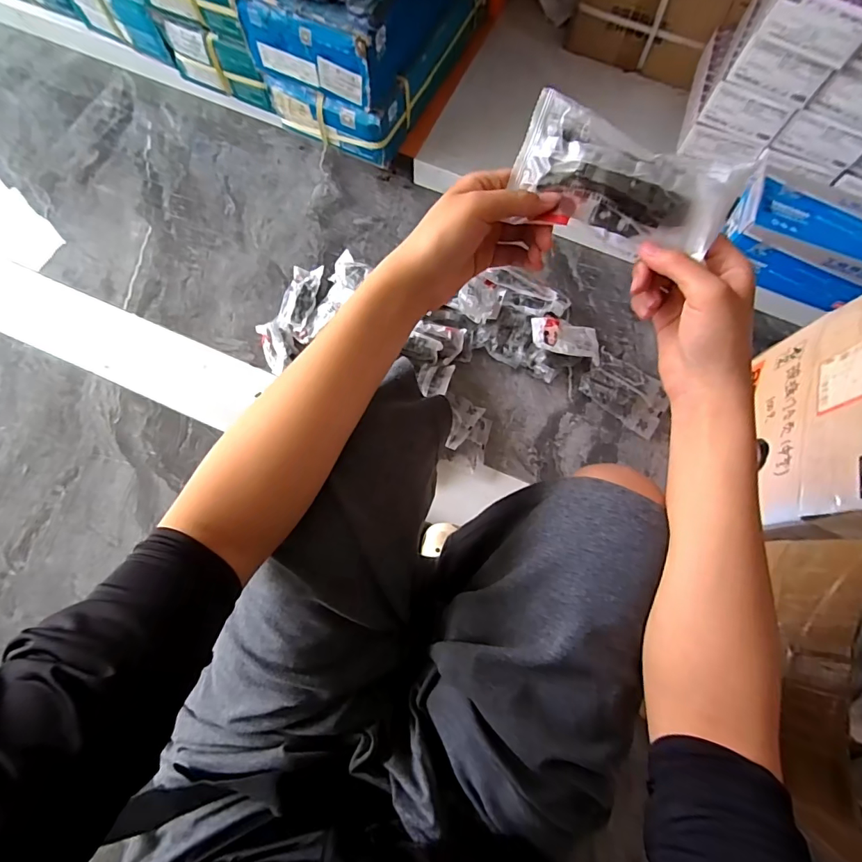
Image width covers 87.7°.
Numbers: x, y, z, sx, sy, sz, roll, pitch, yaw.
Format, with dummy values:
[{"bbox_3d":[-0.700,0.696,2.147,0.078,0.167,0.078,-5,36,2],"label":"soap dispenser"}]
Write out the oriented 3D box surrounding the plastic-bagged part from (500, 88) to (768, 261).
[{"bbox_3d":[0.122,-0.159,0.290,0.138,0.025,0.071,25,104,7],"label":"plastic-bagged part"}]

